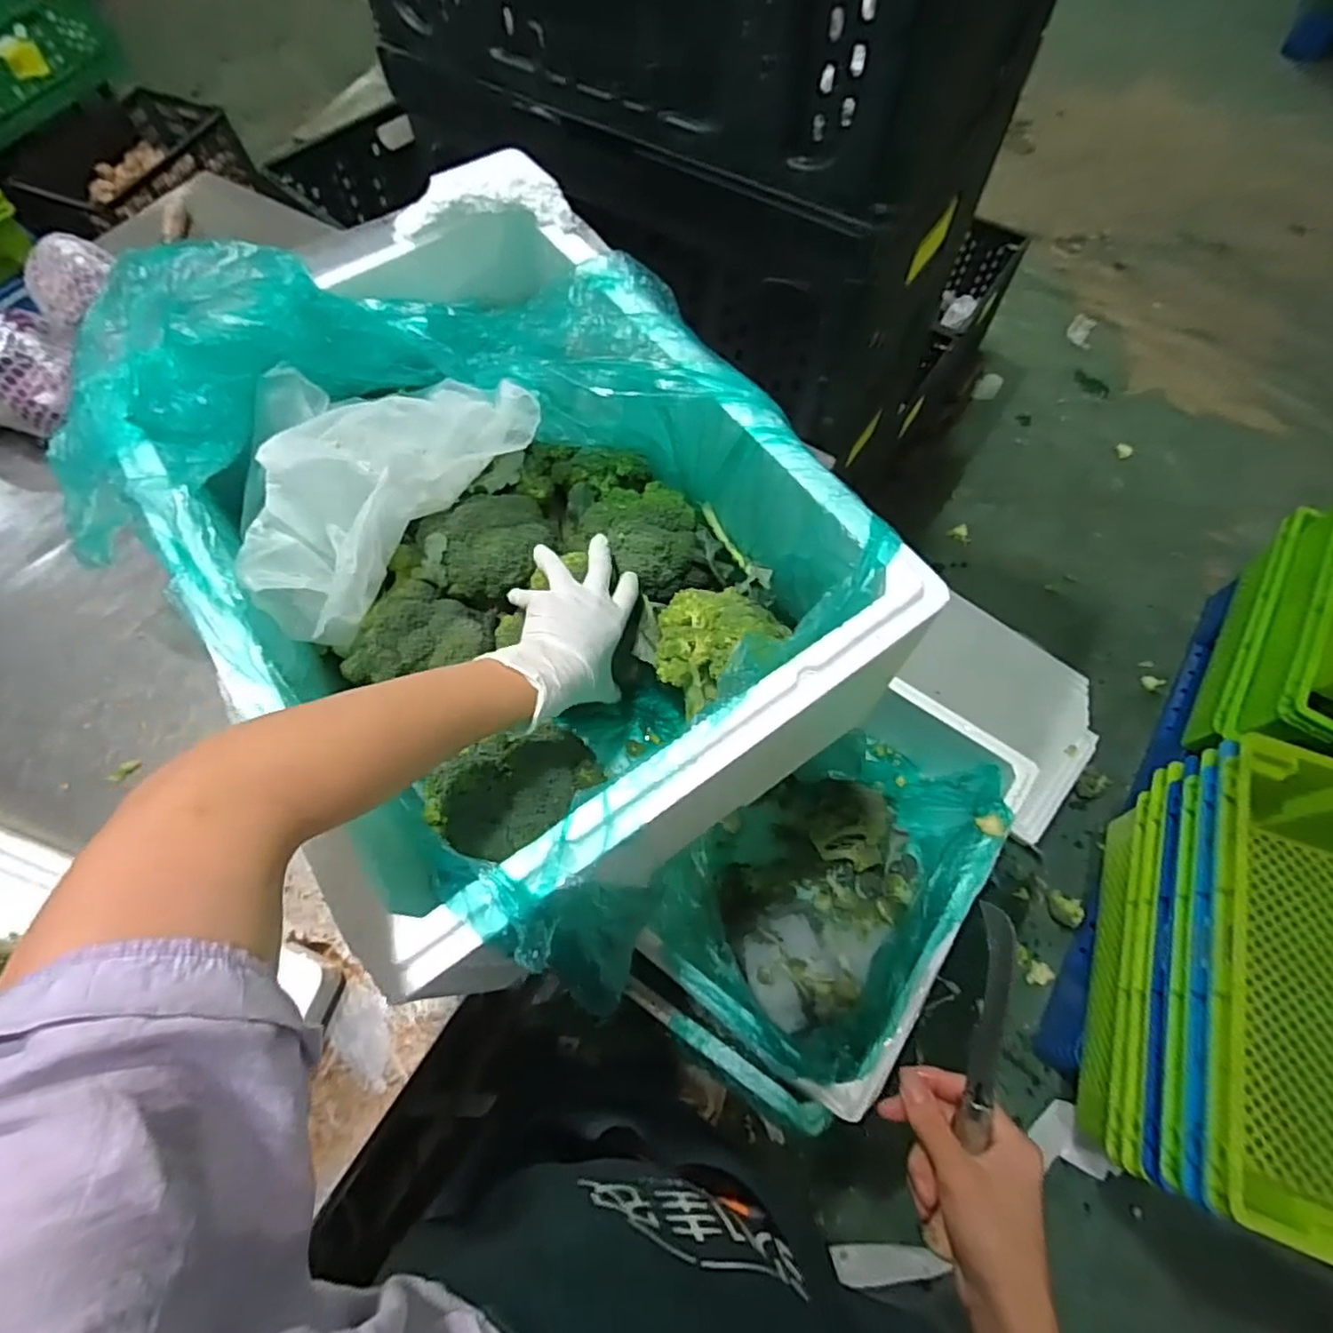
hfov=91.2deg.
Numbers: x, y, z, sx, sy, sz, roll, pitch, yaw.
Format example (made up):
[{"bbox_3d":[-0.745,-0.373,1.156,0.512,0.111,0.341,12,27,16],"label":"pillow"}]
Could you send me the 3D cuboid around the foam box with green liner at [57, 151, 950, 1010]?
[{"bbox_3d":[-0.151,-0.099,0.542,0.446,0.220,0.591,-37,70,-14],"label":"foam box with green liner"}]

